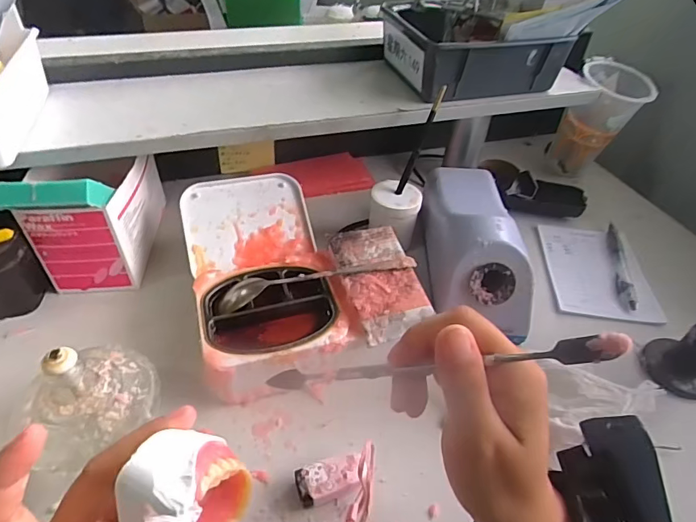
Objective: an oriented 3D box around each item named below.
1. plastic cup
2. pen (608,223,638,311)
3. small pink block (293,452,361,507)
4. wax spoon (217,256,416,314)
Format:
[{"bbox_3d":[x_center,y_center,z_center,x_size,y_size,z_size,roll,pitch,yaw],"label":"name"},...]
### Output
[{"bbox_3d":[0.330,-0.178,0.603,0.091,0.141,0.087,23,47,21],"label":"plastic cup"},{"bbox_3d":[0.309,0.004,0.513,0.013,0.014,0.134,11,43,9],"label":"pen"},{"bbox_3d":[-0.013,0.157,0.324,0.046,0.019,0.025,-10,44,-13],"label":"small pink block"},{"bbox_3d":[-0.028,0.015,0.414,0.176,0.029,0.032,-8,44,-12],"label":"wax spoon"}]

